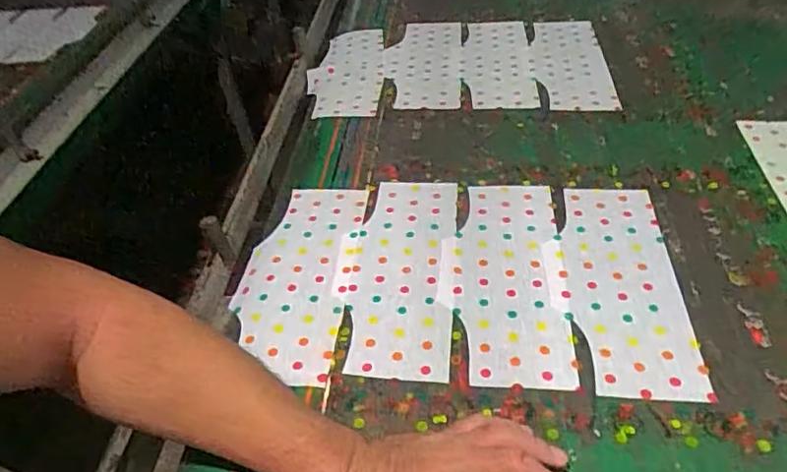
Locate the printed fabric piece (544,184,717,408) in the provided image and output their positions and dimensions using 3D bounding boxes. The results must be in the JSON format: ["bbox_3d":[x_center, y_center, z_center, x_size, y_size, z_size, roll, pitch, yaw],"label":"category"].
[{"bbox_3d":[0.231,0.042,0.612,0.129,0.005,0.285,2,44,7],"label":"printed fabric piece"}]

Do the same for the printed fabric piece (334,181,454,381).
[{"bbox_3d":[0.004,0.032,0.647,0.126,0.005,0.288,1,42,8],"label":"printed fabric piece"}]

